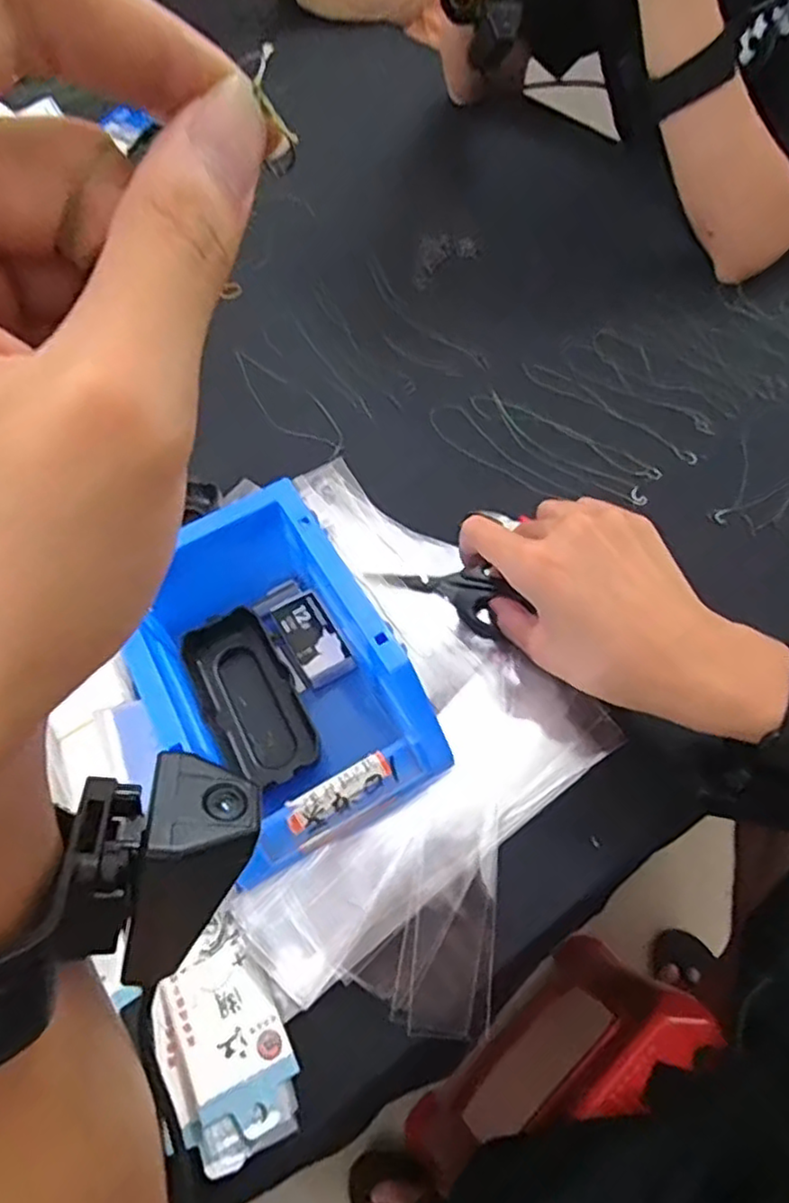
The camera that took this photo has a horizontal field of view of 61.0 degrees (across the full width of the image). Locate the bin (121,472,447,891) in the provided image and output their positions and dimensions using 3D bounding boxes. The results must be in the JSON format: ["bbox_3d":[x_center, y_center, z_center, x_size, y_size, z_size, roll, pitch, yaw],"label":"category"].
[{"bbox_3d":[-0.069,0.043,0.387,0.127,0.091,0.195,-28,63,-12],"label":"bin"}]

